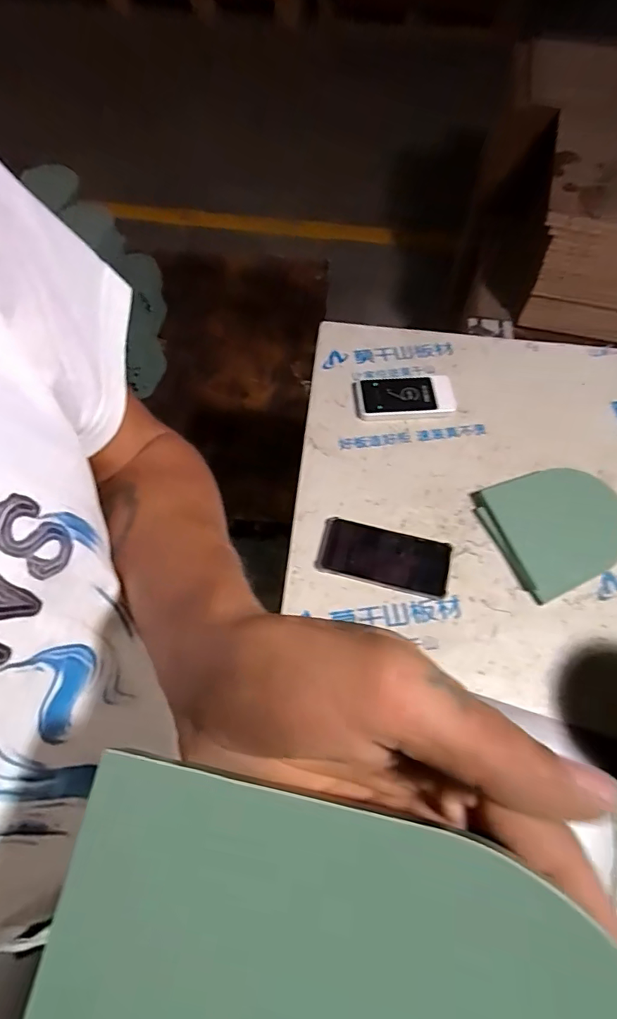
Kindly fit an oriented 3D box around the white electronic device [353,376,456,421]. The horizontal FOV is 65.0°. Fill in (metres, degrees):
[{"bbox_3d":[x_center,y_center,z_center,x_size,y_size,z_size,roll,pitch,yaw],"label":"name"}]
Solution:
[{"bbox_3d":[0.149,-0.173,0.752,0.149,0.020,0.074,-2,63,-1],"label":"white electronic device"}]

